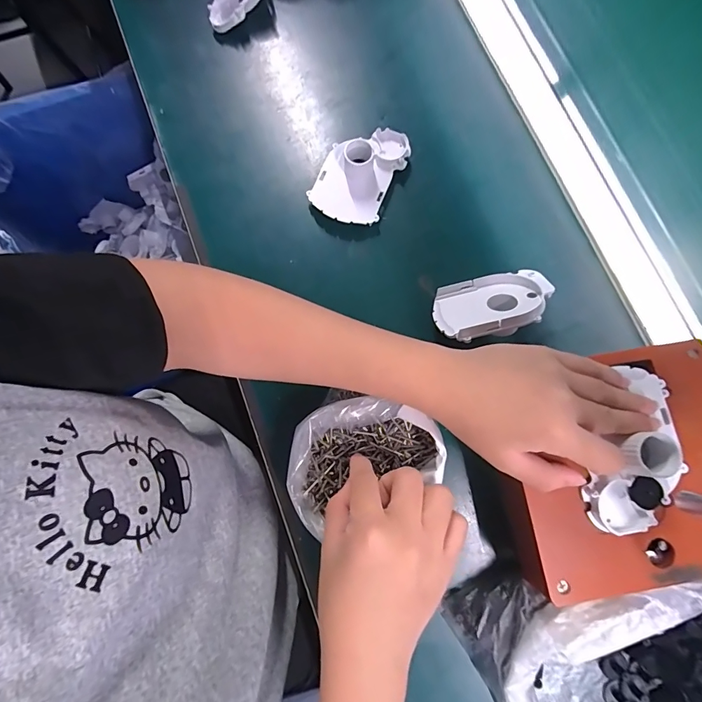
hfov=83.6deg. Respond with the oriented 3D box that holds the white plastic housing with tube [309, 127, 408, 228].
[{"bbox_3d":[0.010,-0.168,0.366,0.065,0.033,0.098,31,81,6],"label":"white plastic housing with tube"}]

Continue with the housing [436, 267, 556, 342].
[{"bbox_3d":[0.121,-0.037,0.329,0.097,0.066,0.028,-19,124,3],"label":"housing"}]

